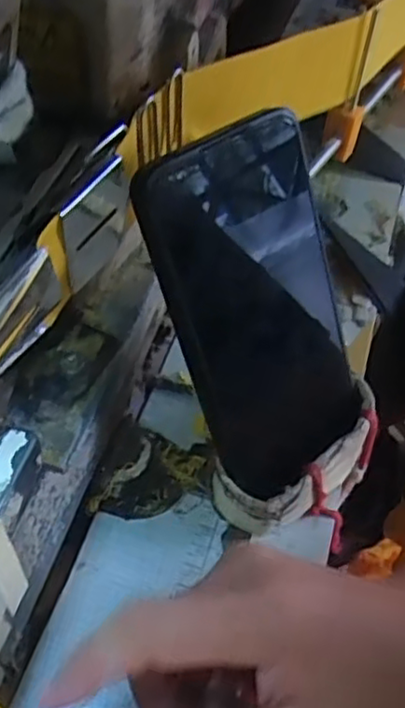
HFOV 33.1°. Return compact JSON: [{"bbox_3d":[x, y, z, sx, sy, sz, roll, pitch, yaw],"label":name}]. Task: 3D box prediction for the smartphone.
[{"bbox_3d":[0.026,-0.014,0.285,0.076,0.153,0.006,-27,26,-19],"label":"smartphone"}]

